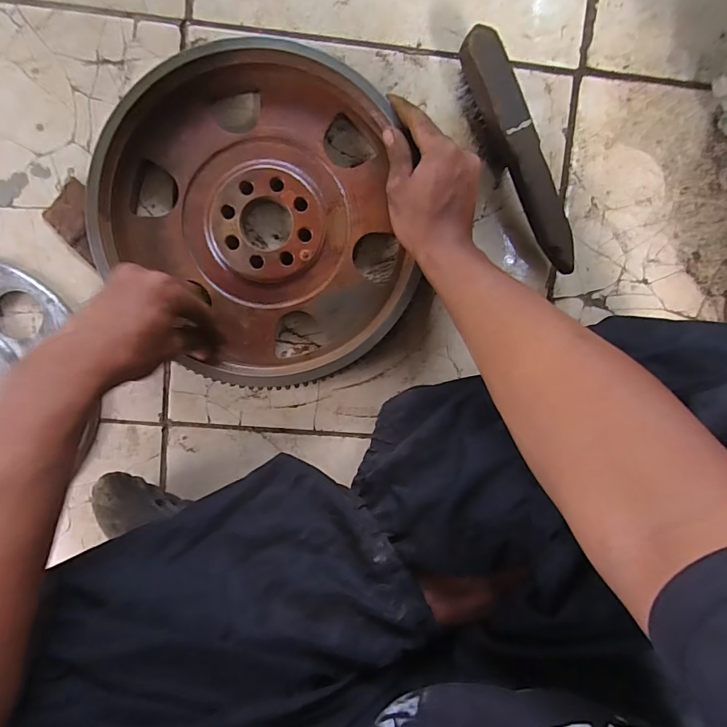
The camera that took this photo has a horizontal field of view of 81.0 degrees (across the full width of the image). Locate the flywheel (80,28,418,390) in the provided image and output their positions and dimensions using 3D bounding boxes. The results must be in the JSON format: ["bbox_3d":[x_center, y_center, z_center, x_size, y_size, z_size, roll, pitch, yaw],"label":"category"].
[{"bbox_3d":[-0.102,-0.131,0.406,0.276,0.037,0.299,-7,96,-4],"label":"flywheel"}]

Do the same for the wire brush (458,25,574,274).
[{"bbox_3d":[0.158,-0.202,0.423,0.040,0.060,0.228,-31,97,-1],"label":"wire brush"}]

